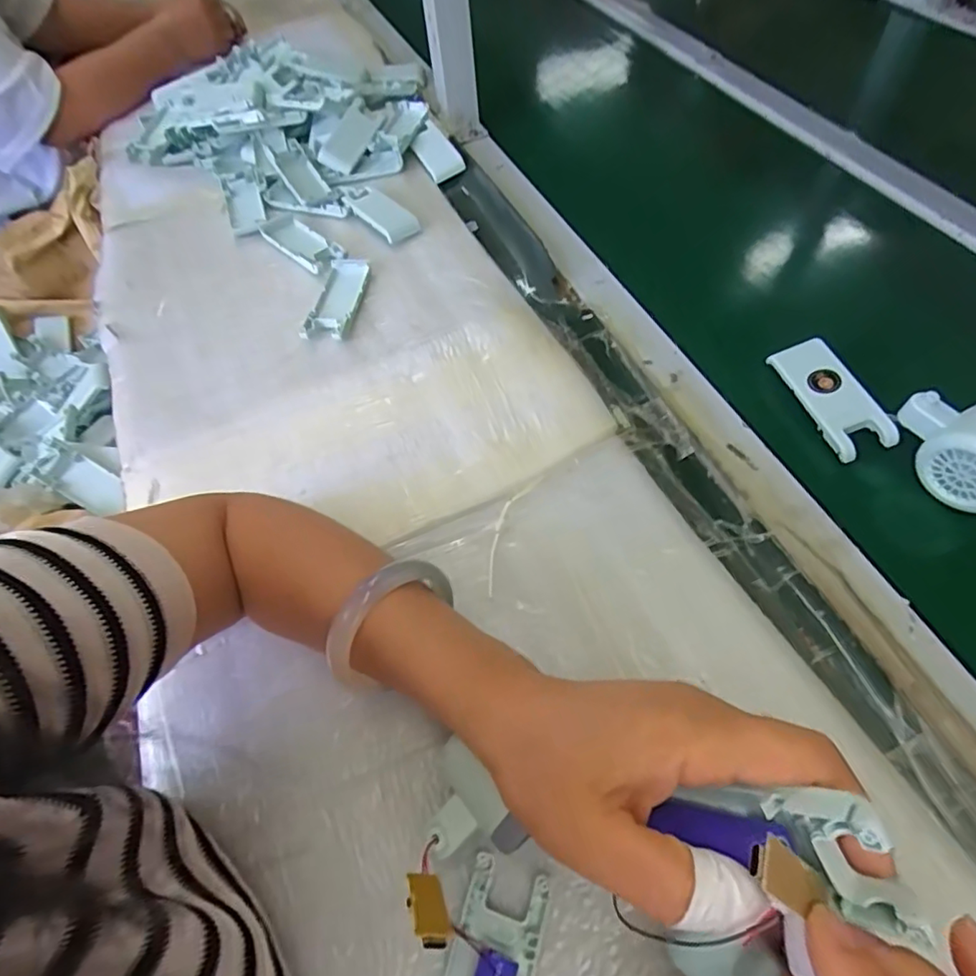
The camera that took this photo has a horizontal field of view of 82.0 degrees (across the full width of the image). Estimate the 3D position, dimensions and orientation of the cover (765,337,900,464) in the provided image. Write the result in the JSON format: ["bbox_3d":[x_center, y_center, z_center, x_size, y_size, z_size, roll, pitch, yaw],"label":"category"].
[{"bbox_3d":[0.250,-0.069,0.412,0.039,0.011,0.101,-28,57,16],"label":"cover"}]

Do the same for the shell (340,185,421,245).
[{"bbox_3d":[-0.119,-0.294,0.591,0.041,0.015,0.110,-33,61,-16],"label":"shell"}]

